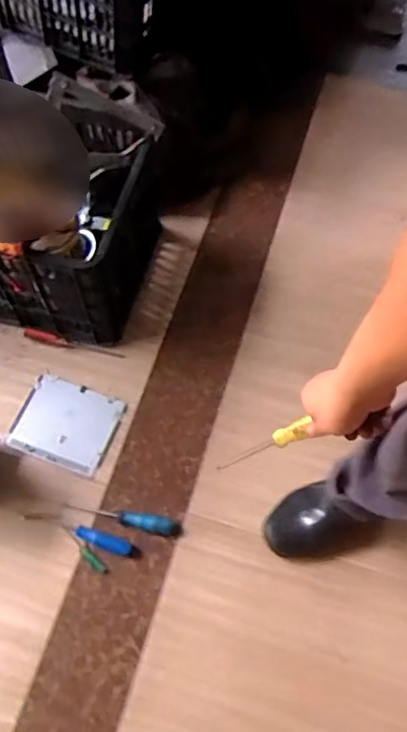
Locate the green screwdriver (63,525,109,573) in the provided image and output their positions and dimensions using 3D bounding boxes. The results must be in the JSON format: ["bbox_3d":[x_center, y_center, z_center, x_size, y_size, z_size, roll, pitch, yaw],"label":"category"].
[{"bbox_3d":[-0.206,0.318,0.993,0.107,0.011,0.017,40,70,16],"label":"green screwdriver"}]

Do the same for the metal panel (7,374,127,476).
[{"bbox_3d":[-0.260,0.109,1.093,0.183,0.008,0.152,19,65,7],"label":"metal panel"}]

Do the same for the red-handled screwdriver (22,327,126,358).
[{"bbox_3d":[-0.263,-0.044,1.153,0.205,0.031,0.019,13,65,5],"label":"red-handled screwdriver"}]

